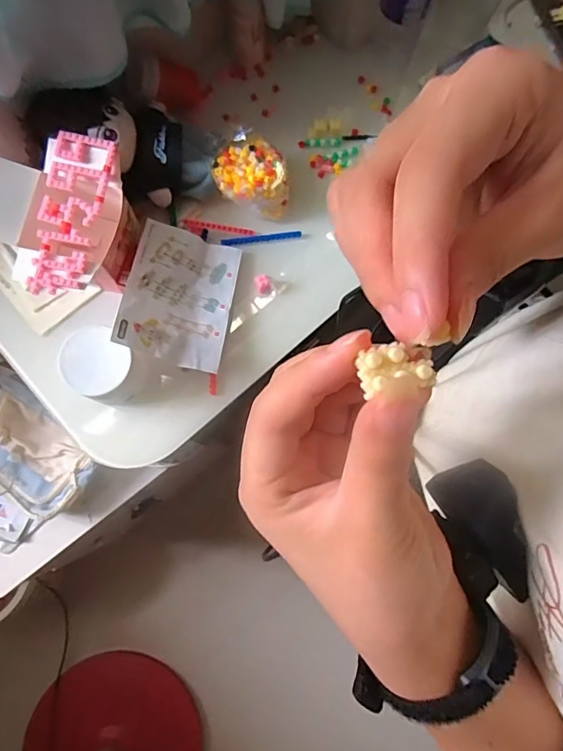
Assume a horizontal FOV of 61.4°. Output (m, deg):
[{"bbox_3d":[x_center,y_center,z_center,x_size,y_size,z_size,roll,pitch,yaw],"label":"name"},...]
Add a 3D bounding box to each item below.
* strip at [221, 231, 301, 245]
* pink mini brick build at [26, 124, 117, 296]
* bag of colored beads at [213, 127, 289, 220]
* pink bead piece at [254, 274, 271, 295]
[{"bbox_3d":[-0.025,-0.175,0.601,0.100,0.006,0.011,-8,79,-3],"label":"strip"},{"bbox_3d":[-0.223,-0.171,0.500,0.060,0.012,0.173,10,83,-3],"label":"pink mini brick build"},{"bbox_3d":[-0.035,-0.242,0.591,0.095,0.063,0.088,17,79,2],"label":"bag of colored beads"},{"bbox_3d":[-0.023,-0.113,0.586,0.017,0.016,0.022,-19,80,-5],"label":"pink bead piece"}]

